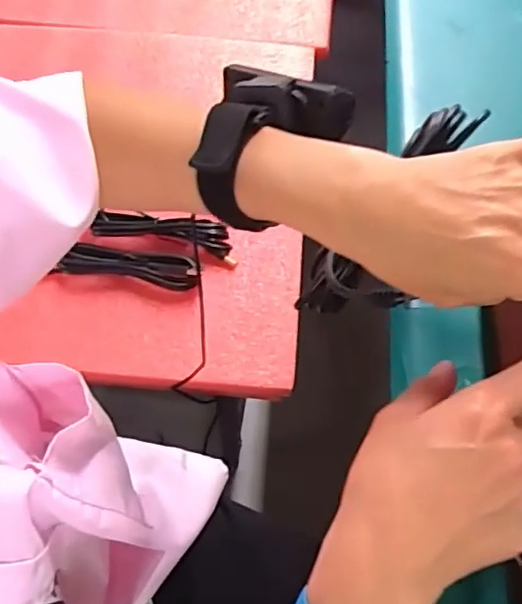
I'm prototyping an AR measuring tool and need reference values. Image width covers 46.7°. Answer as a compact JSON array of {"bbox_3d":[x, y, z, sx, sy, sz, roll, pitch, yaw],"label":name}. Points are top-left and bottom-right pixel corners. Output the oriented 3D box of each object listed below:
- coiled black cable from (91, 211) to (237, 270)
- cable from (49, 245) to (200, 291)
[{"bbox_3d":[-0.095,-0.068,0.623,0.143,0.031,0.033,11,66,5],"label":"coiled black cable"},{"bbox_3d":[-0.131,-0.036,0.601,0.139,0.019,0.034,8,65,4],"label":"cable"}]

